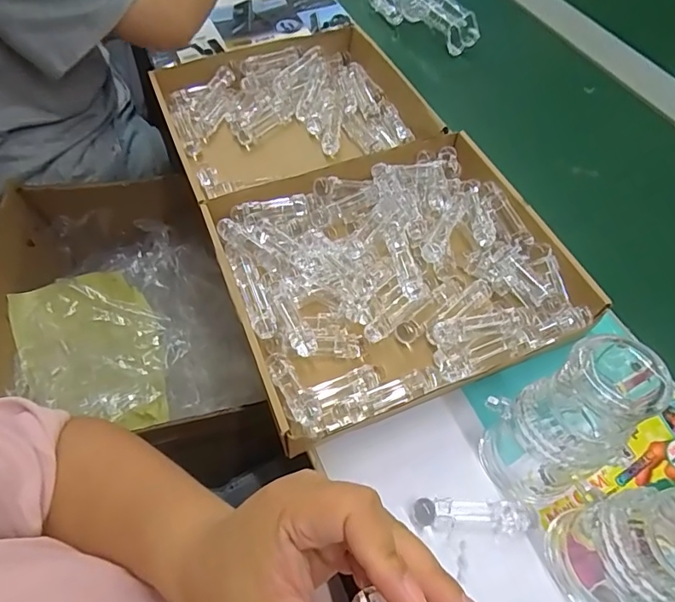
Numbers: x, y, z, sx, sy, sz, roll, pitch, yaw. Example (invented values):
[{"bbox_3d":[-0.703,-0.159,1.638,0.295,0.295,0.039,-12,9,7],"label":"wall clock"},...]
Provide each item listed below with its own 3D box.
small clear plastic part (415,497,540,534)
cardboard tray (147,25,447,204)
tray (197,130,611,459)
[{"bbox_3d":[0.108,0.169,0.388,0.095,0.015,0.021,2,56,2],"label":"small clear plastic part"},{"bbox_3d":[-0.055,-0.248,0.669,0.329,0.068,0.283,-19,59,-13],"label":"cardboard tray"},{"bbox_3d":[0.054,-0.032,0.495,0.311,0.047,0.277,-19,59,-13],"label":"tray"}]

